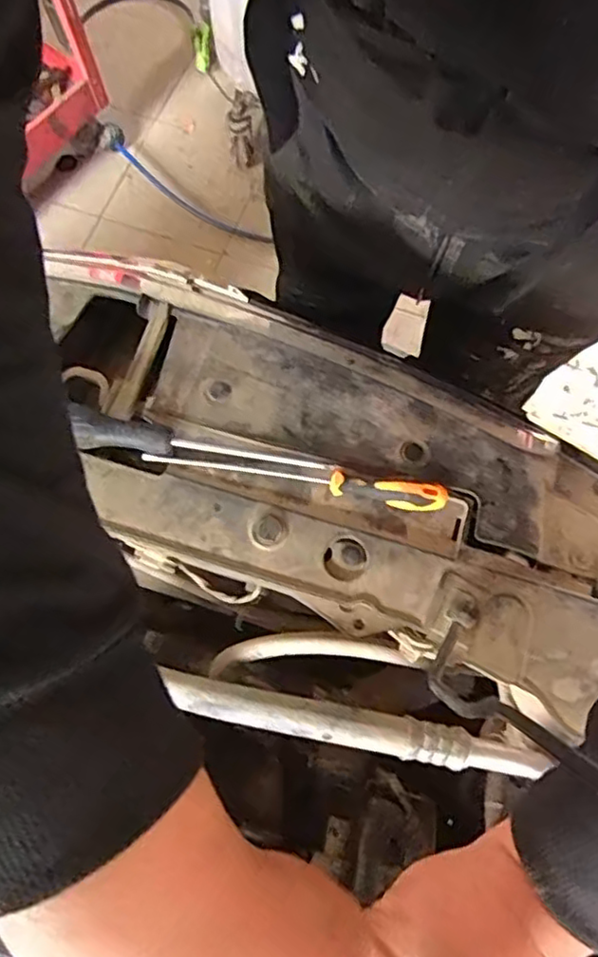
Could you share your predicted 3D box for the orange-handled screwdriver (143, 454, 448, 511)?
[{"bbox_3d":[-0.004,-0.004,0.492,0.222,0.020,0.019,12,71,4],"label":"orange-handled screwdriver"}]

